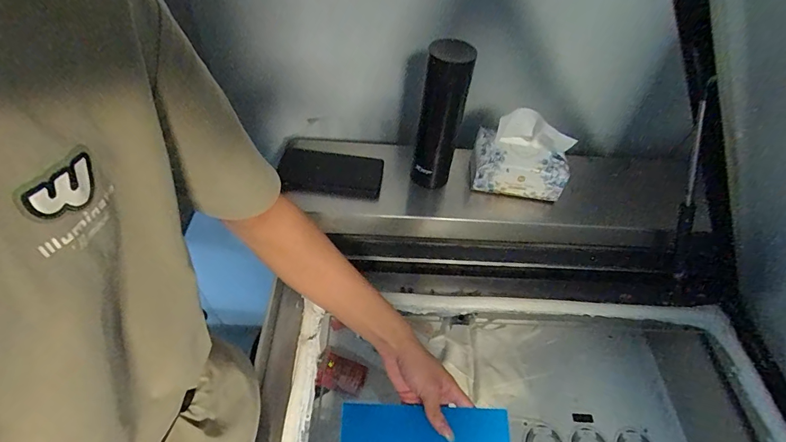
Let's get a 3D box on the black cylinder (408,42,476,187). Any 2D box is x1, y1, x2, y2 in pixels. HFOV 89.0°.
[{"bbox_3d":[0.065,-0.140,0.571,0.058,0.223,0.053,10,51,3],"label":"black cylinder"}]

